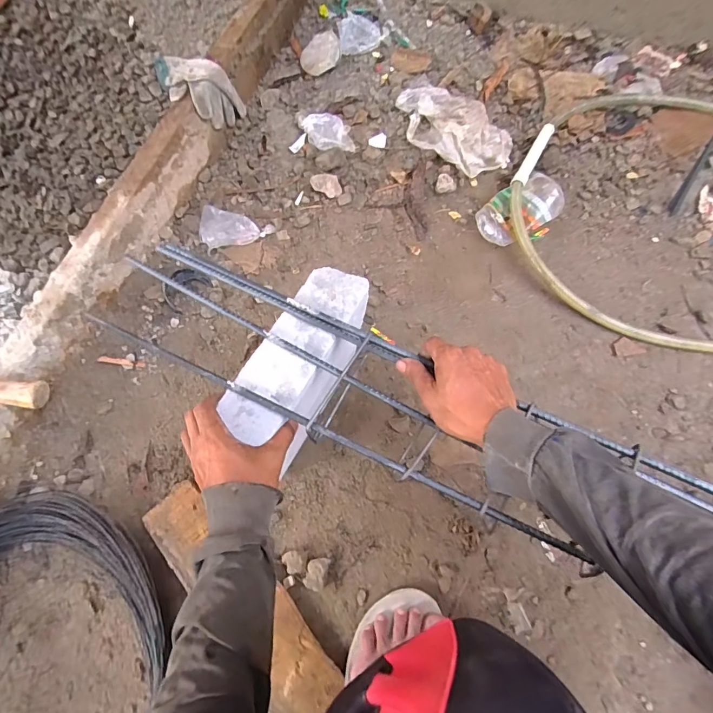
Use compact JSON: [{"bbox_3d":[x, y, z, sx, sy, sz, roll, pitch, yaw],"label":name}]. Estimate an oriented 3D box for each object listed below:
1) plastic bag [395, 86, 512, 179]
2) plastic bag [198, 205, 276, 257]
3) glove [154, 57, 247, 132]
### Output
[{"bbox_3d":[0.203,-0.486,0.880,0.263,0.035,0.140,32,73,10],"label":"plastic bag"},{"bbox_3d":[-0.233,-0.231,0.782,0.127,0.027,0.082,12,70,3],"label":"plastic bag"},{"bbox_3d":[-0.337,-0.532,0.837,0.164,0.091,0.113,27,72,8],"label":"glove"}]

